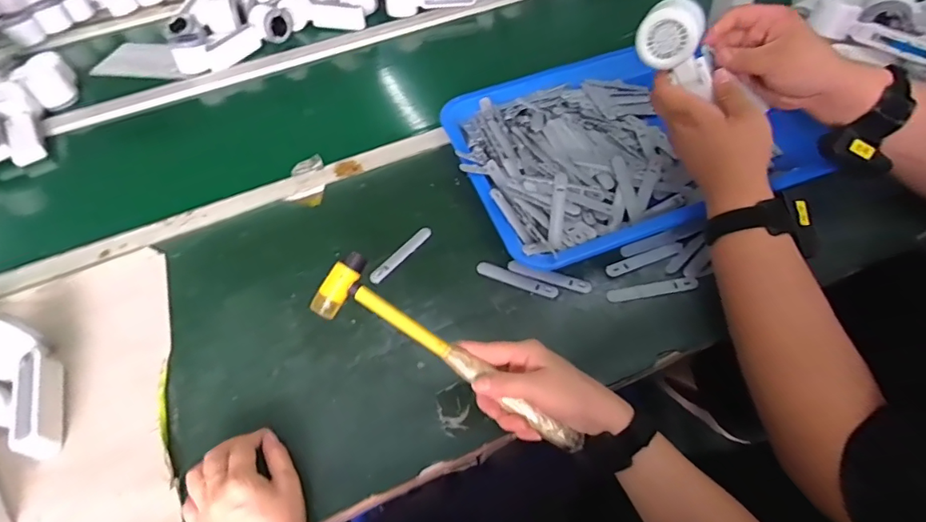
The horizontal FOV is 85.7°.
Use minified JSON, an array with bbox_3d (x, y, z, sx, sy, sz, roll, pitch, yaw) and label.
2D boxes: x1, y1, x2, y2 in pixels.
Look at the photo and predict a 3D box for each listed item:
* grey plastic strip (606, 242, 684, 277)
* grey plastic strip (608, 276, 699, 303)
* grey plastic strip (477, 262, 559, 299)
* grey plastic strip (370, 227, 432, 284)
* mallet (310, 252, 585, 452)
[{"bbox_3d":[0.204,-0.003,0.558,0.090,0.004,0.016,-18,52,-8],"label":"grey plastic strip"},{"bbox_3d":[0.203,0.031,0.535,0.093,0.004,0.017,-11,47,3],"label":"grey plastic strip"},{"bbox_3d":[0.060,0.022,0.558,0.094,0.004,0.015,19,56,20],"label":"grey plastic strip"},{"bbox_3d":[-0.074,-0.008,0.598,0.016,0.004,0.096,39,66,15],"label":"grey plastic strip"},{"bbox_3d":[-0.012,0.089,0.446,0.266,0.031,0.054,34,61,4],"label":"mallet"}]

